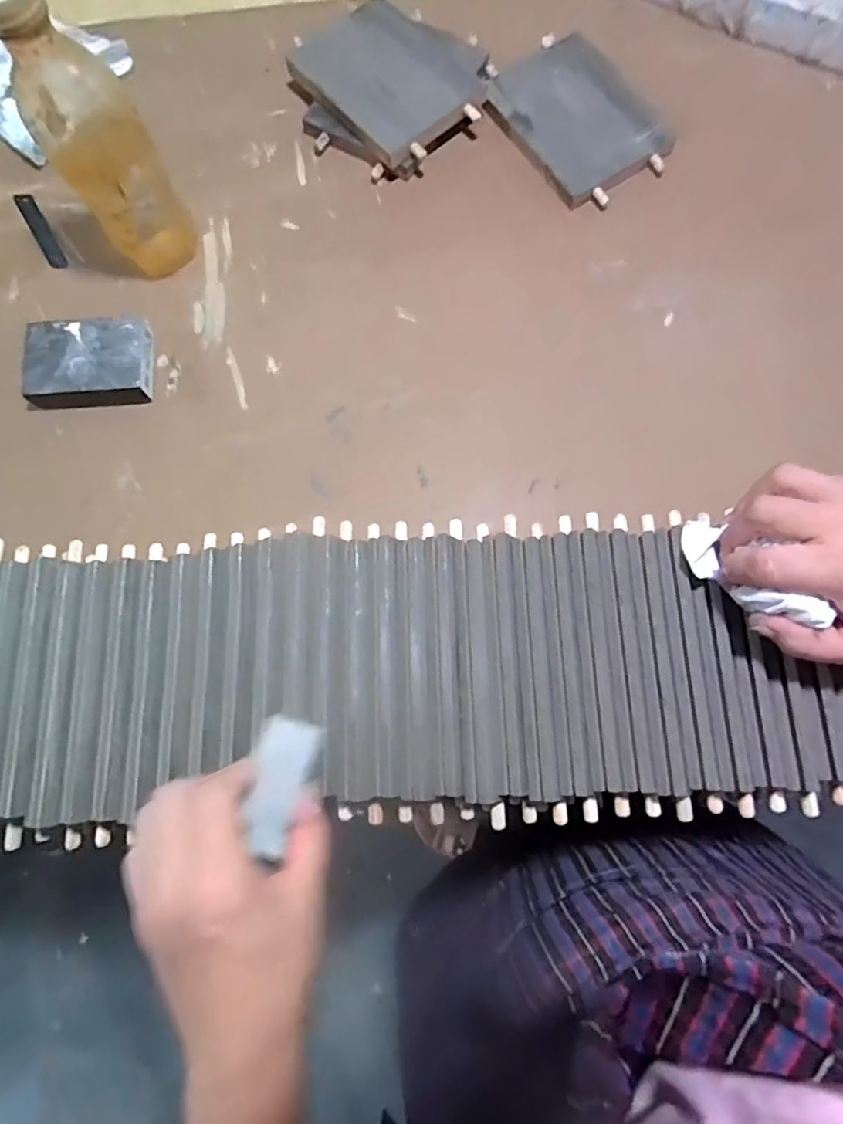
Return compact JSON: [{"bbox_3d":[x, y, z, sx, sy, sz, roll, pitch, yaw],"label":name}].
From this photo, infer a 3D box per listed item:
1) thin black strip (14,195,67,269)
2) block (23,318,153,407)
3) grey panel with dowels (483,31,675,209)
[{"bbox_3d":[-0.355,-0.309,0.562,0.016,0.004,0.096,-31,77,-6],"label":"thin black strip"},{"bbox_3d":[-0.279,-0.165,0.511,0.098,0.027,0.079,-6,76,0],"label":"block"},{"bbox_3d":[0.143,-0.411,0.559,0.122,0.016,0.167,-34,78,-7],"label":"grey panel with dowels"}]

